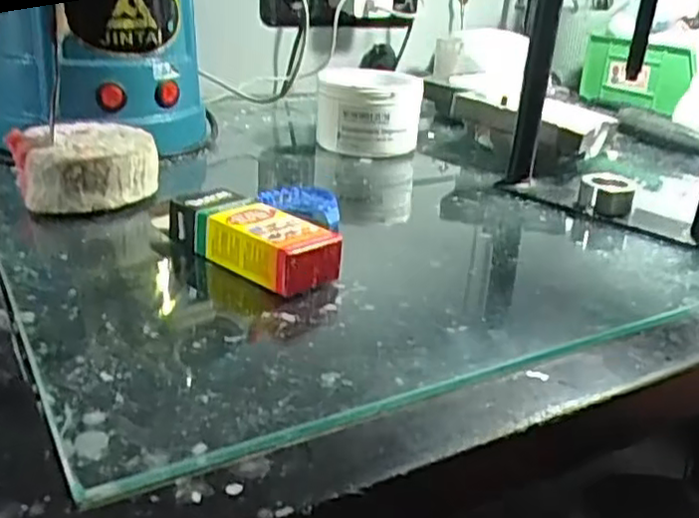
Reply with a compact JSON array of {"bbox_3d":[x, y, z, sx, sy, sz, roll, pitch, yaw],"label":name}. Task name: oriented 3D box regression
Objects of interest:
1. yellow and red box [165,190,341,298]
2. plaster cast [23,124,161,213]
[{"bbox_3d":[-0.055,-0.013,0.380,0.104,0.027,0.037,21,29,36],"label":"yellow and red box"},{"bbox_3d":[-0.170,-0.064,0.463,0.083,0.037,0.094,-5,24,-19],"label":"plaster cast"}]

